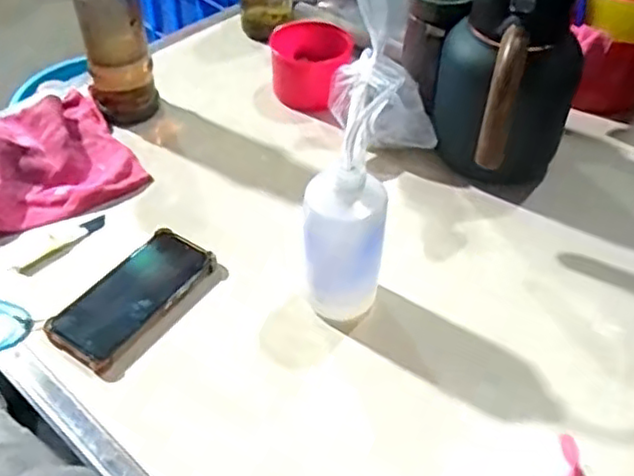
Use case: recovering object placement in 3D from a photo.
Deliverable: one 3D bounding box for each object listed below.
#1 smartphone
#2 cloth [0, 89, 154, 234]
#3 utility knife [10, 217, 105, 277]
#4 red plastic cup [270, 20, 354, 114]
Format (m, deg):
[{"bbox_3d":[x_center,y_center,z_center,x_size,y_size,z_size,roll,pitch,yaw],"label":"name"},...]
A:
[{"bbox_3d":[-0.178,0.054,0.657,0.080,0.010,0.161,27,50,23],"label":"smartphone"},{"bbox_3d":[-0.339,-0.081,0.764,0.246,0.043,0.191,-26,52,-26],"label":"cloth"},{"bbox_3d":[-0.266,0.008,0.710,0.018,0.009,0.104,33,52,27],"label":"utility knife"},{"bbox_3d":[-0.007,-0.218,0.880,0.099,0.084,0.103,1,45,-1],"label":"red plastic cup"}]

